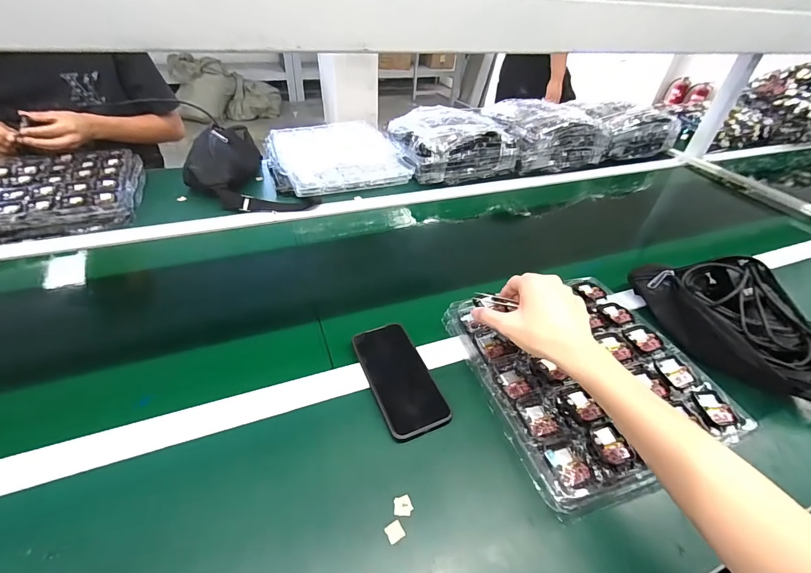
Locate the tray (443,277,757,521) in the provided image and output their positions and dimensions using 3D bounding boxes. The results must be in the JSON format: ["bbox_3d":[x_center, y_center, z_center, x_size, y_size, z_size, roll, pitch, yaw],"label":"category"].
[{"bbox_3d":[0.228,0.102,0.486,0.261,0.044,0.284,-11,47,-17],"label":"tray"}]

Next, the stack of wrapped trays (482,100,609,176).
[{"bbox_3d":[0.395,-0.459,1.087,0.316,0.121,0.241,-15,44,-20],"label":"stack of wrapped trays"}]

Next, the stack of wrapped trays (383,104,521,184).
[{"bbox_3d":[0.114,-0.399,1.004,0.303,0.102,0.262,-12,43,-16],"label":"stack of wrapped trays"}]

